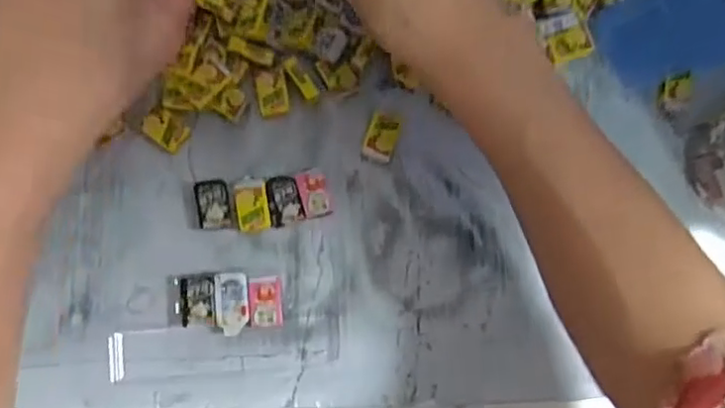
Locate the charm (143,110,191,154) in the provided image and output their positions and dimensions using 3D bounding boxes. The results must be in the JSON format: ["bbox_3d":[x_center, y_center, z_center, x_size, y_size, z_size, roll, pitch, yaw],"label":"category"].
[{"bbox_3d":[-0.106,-0.040,0.346,0.023,0.004,0.017,34,81,-4],"label":"charm"}]

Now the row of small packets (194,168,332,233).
[{"bbox_3d":[-0.053,-0.001,0.348,0.070,0.007,0.029,-5,86,-9],"label":"row of small packets"}]

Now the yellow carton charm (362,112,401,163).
[{"bbox_3d":[0.011,-0.037,0.359,0.017,0.008,0.027,15,83,-7],"label":"yellow carton charm"}]

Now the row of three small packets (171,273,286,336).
[{"bbox_3d":[-0.072,0.052,0.340,0.058,0.009,0.030,2,85,-8],"label":"row of three small packets"}]

